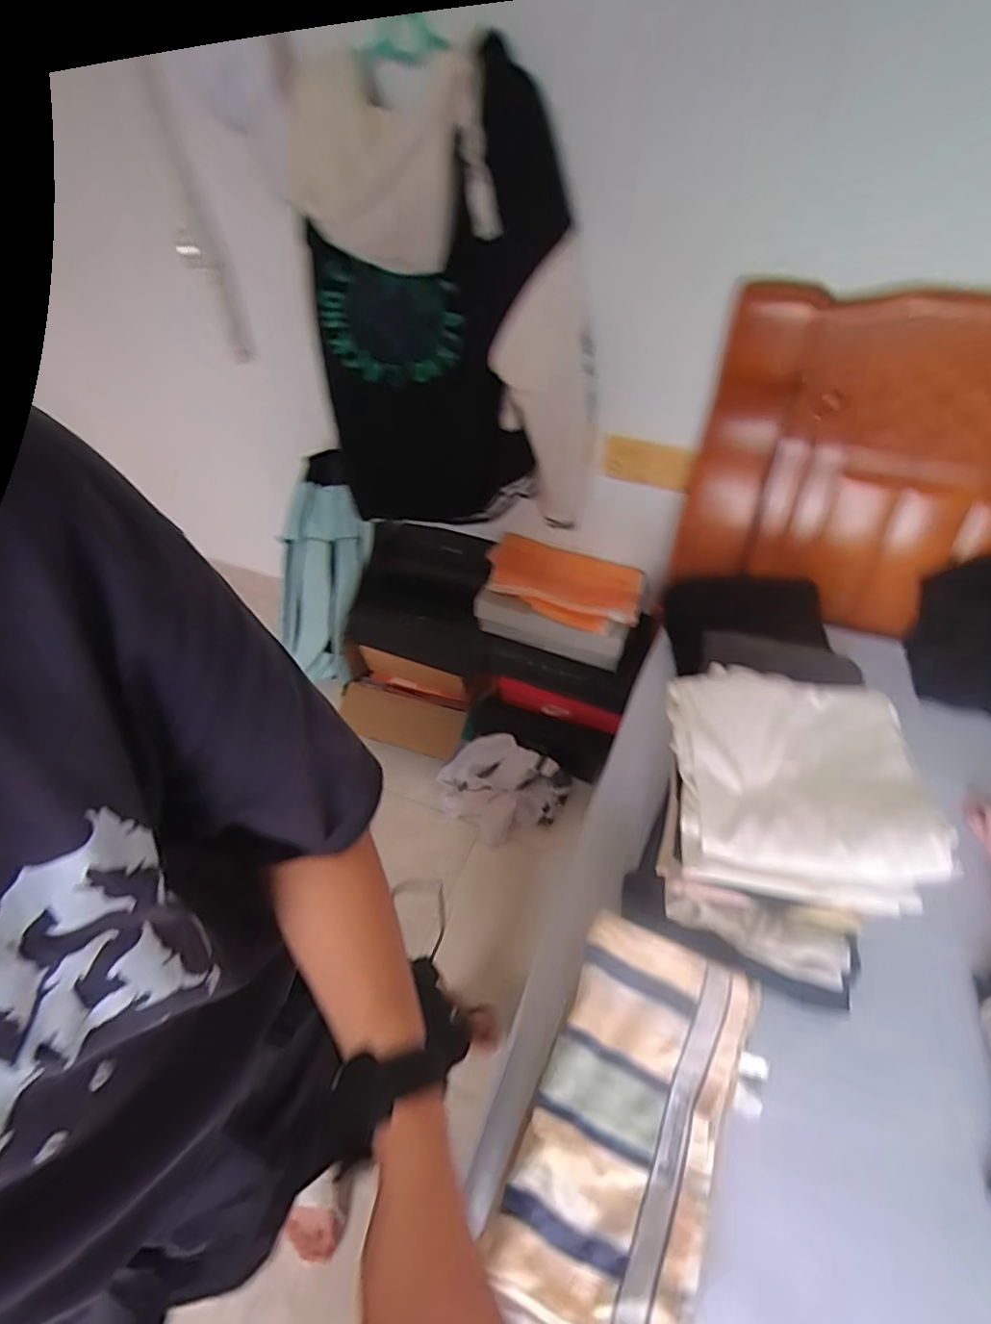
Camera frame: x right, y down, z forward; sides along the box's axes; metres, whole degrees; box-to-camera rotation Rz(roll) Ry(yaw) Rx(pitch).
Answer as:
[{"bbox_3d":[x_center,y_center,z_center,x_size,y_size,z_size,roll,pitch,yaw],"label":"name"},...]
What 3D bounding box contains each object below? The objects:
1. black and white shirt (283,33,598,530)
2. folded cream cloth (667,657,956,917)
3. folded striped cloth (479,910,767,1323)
[{"bbox_3d":[-0.086,-0.525,0.987,0.485,0.634,0.214,25,55,23],"label":"black and white shirt"},{"bbox_3d":[0.321,0.122,0.643,0.243,0.086,0.259,6,49,9],"label":"folded cream cloth"},{"bbox_3d":[0.141,0.445,0.573,0.191,0.081,0.331,18,54,19],"label":"folded striped cloth"}]

